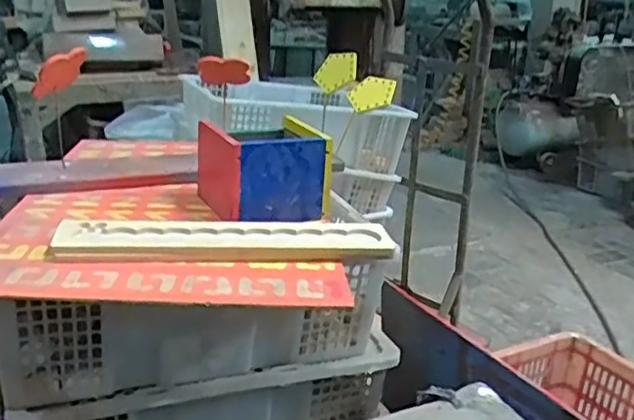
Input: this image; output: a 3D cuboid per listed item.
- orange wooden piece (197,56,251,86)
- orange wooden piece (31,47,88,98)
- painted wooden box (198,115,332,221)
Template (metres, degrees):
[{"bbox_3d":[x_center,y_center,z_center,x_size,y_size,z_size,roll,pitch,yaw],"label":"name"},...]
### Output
[{"bbox_3d":[-0.143,-0.208,0.976,0.110,0.052,0.014,13,54,34],"label":"orange wooden piece"},{"bbox_3d":[-0.341,-0.179,0.857,0.100,0.033,0.020,-33,11,18],"label":"orange wooden piece"},{"bbox_3d":[-0.075,-0.058,0.871,0.135,0.104,0.150,-8,21,-26],"label":"painted wooden box"}]

